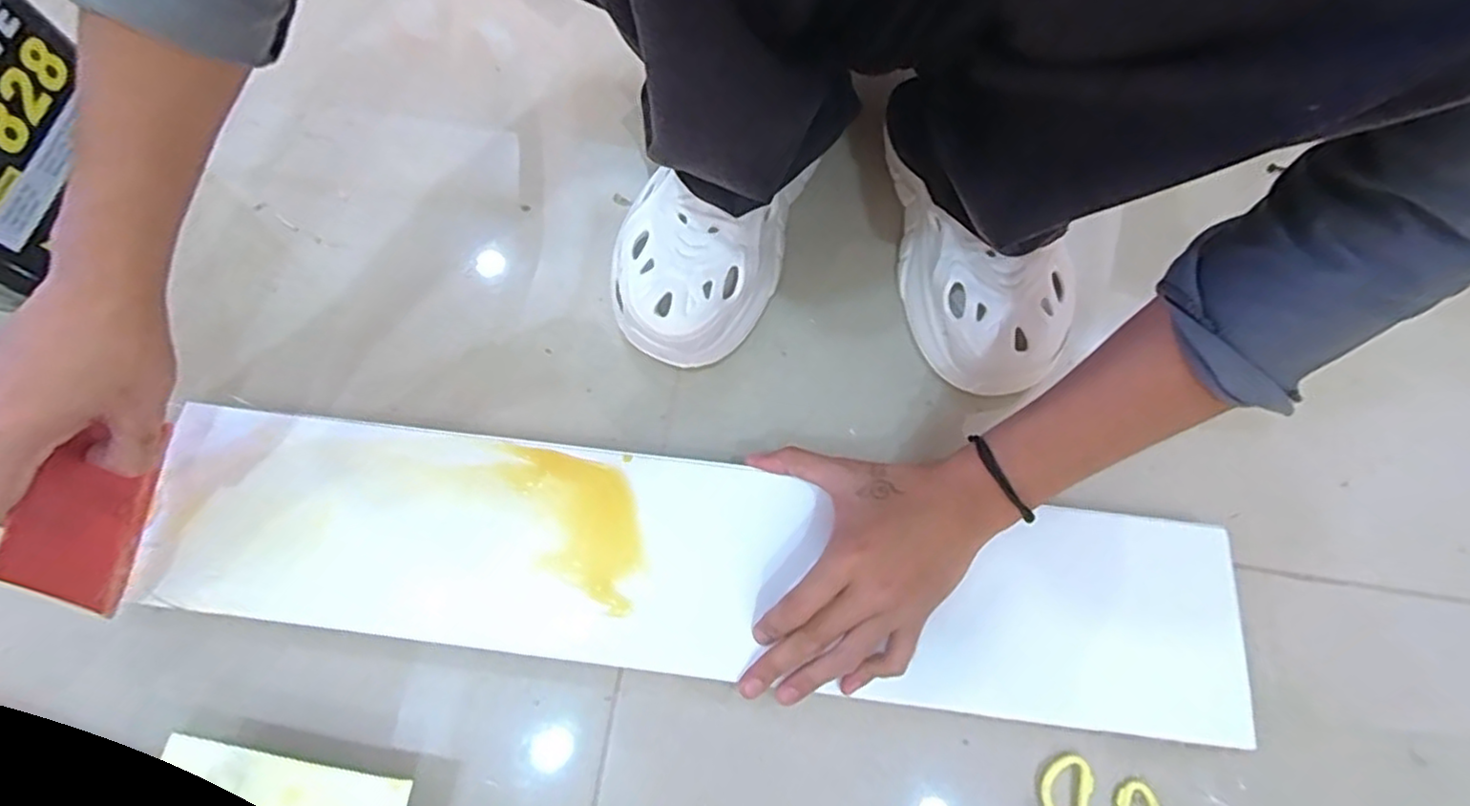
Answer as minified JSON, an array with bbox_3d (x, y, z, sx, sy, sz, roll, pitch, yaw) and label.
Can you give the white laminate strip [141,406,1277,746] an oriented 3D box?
[{"bbox_3d":[-0.028,0.094,0.408,0.635,0.012,0.121,7,68,2],"label":"white laminate strip"}]

